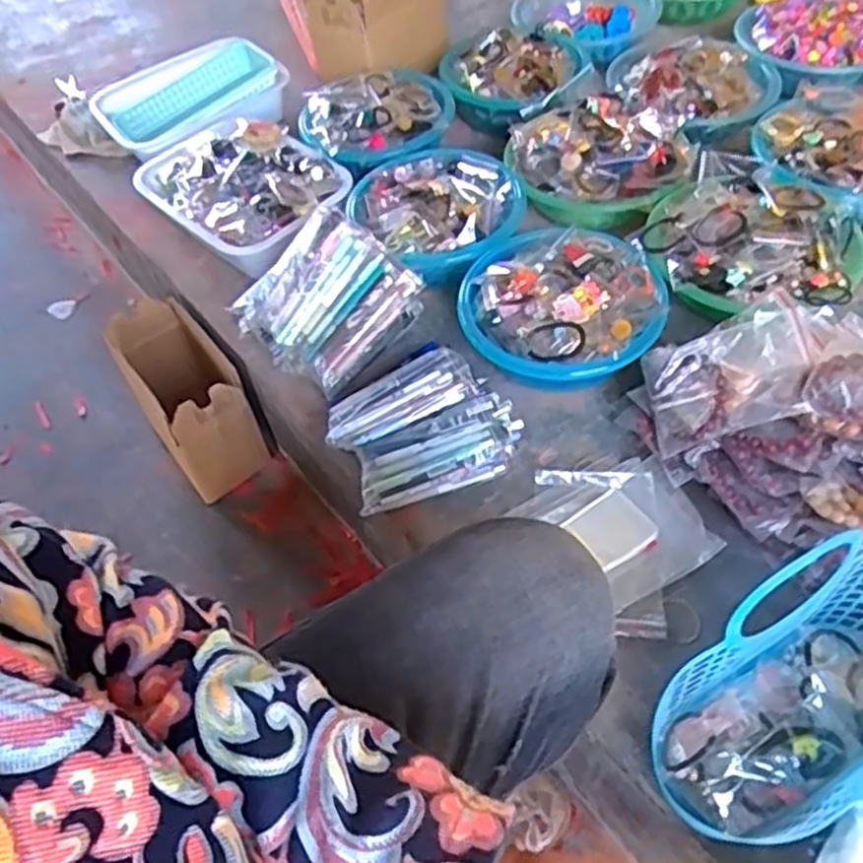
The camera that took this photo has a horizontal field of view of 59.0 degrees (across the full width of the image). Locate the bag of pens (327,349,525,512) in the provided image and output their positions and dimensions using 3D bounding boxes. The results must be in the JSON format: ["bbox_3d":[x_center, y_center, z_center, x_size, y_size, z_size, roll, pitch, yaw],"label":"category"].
[{"bbox_3d":[-0.007,-0.006,0.808,0.194,0.046,0.149,-17,53,-7],"label":"bag of pens"}]

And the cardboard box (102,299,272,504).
[{"bbox_3d":[-0.333,-0.053,1.044,0.117,0.188,0.253,-30,56,-16],"label":"cardboard box"}]

